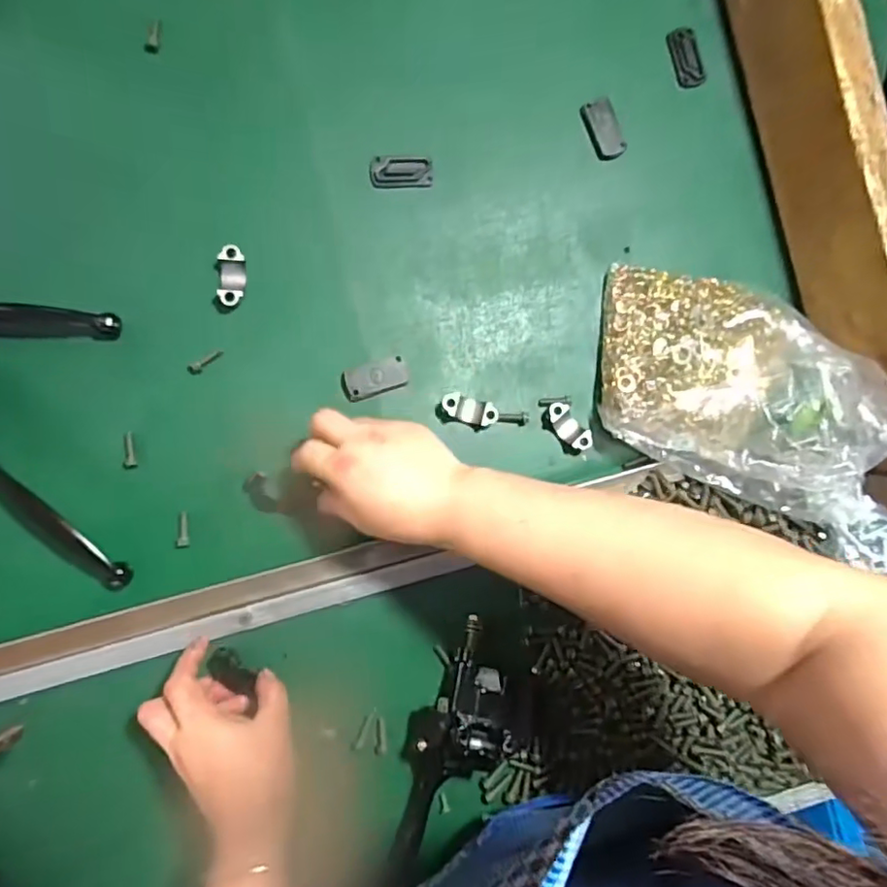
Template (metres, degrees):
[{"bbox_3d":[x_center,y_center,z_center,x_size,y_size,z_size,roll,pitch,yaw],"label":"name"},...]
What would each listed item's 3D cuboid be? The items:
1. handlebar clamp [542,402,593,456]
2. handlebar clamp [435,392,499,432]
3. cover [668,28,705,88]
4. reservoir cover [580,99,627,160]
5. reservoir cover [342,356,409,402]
[{"bbox_3d":[0.098,-0.012,0.469,0.023,0.017,0.044,-42,93,-6],"label":"handlebar clamp"},{"bbox_3d":[0.018,-0.024,0.459,0.046,0.016,0.022,13,87,-6],"label":"handlebar clamp"},{"bbox_3d":[0.202,-0.321,0.492,0.023,0.004,0.047,-16,90,-7],"label":"cover"},{"bbox_3d":[0.130,-0.255,0.485,0.026,0.016,0.047,-21,91,-7],"label":"reservoir cover"},{"bbox_3d":[-0.052,-0.050,0.452,0.050,0.004,0.024,-18,90,-7],"label":"reservoir cover"}]

